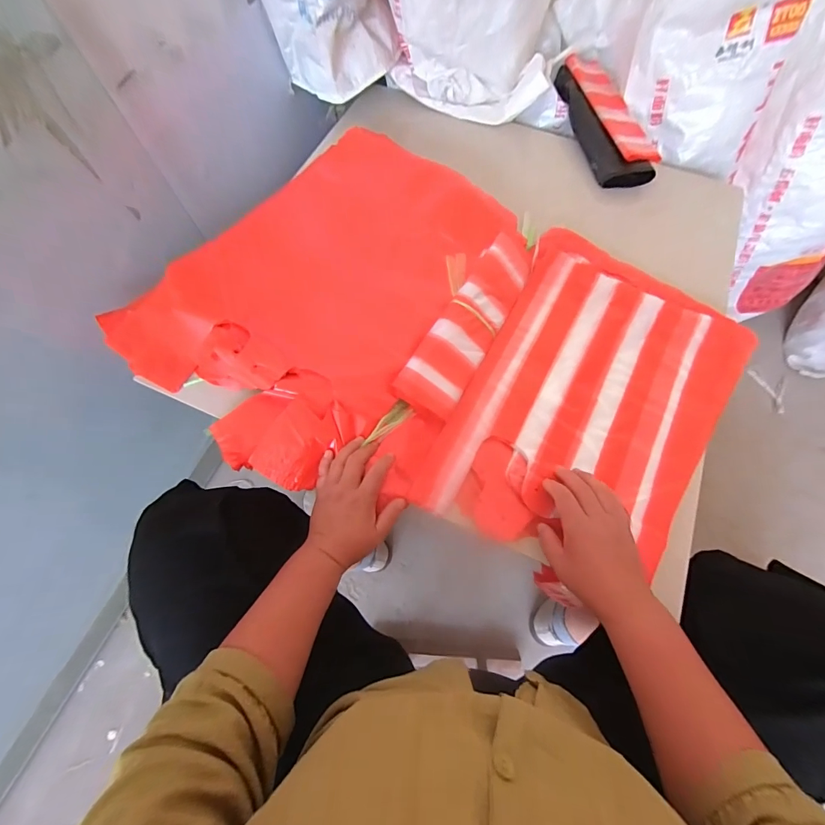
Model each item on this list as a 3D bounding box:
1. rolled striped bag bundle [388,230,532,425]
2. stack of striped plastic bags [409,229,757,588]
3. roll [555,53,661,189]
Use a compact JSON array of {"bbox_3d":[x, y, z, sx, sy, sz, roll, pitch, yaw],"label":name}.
[{"bbox_3d":[0.089,-0.138,0.548,0.083,0.035,0.311,29,71,11],"label":"rolled striped bag bundle"},{"bbox_3d":[0.260,-0.025,0.527,0.331,0.041,0.476,26,70,10],"label":"stack of striped plastic bags"},{"bbox_3d":[0.371,-0.574,0.741,0.123,0.055,0.306,-11,68,-5],"label":"roll"}]

